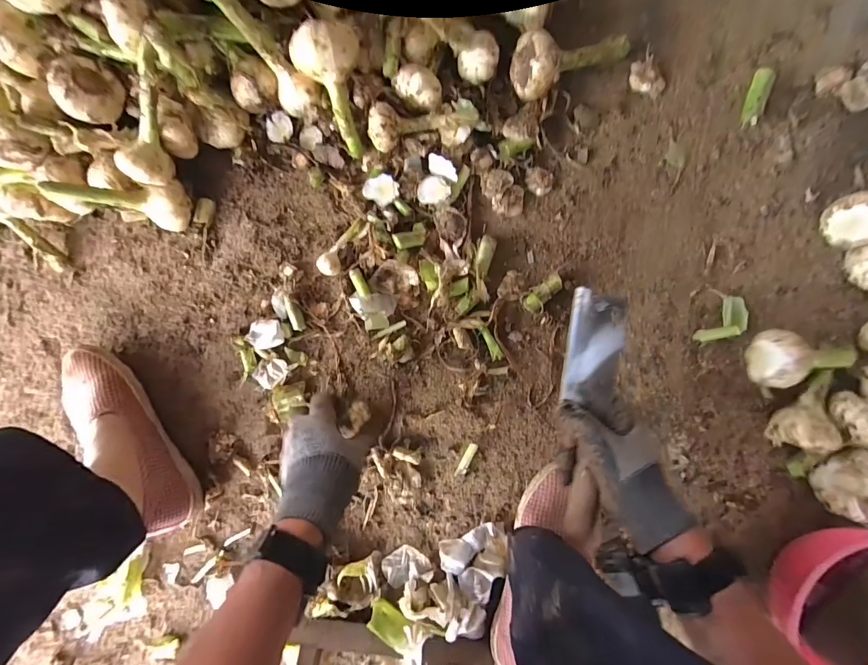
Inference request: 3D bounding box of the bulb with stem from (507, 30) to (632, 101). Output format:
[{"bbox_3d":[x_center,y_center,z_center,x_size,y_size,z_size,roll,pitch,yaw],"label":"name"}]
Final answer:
[{"bbox_3d":[0.152,-0.292,0.422,0.128,0.050,0.051,-14,92,-10],"label":"bulb with stem"}]

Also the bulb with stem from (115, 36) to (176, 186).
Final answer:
[{"bbox_3d":[-0.282,-0.211,0.381,0.036,0.036,0.123,23,120,2],"label":"bulb with stem"}]

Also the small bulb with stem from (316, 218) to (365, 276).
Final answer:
[{"bbox_3d":[-0.107,-0.101,0.455,0.024,0.025,0.074,30,94,1],"label":"small bulb with stem"}]

